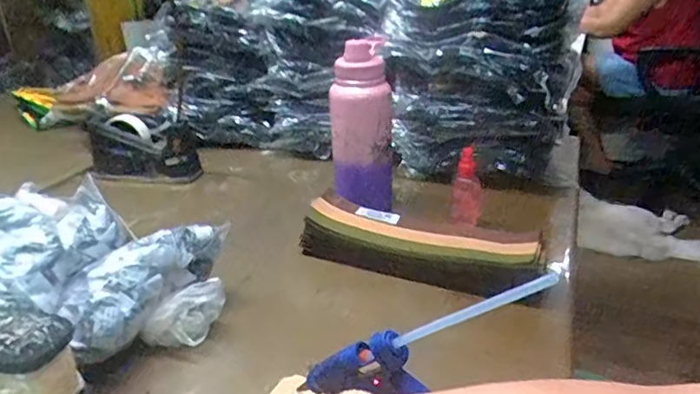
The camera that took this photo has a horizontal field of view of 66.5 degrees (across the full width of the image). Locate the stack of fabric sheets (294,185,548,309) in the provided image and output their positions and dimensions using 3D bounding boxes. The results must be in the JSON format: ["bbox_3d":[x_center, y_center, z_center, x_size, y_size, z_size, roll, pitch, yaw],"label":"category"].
[{"bbox_3d":[0.088,0.063,0.680,0.309,0.064,0.078,10,28,26],"label":"stack of fabric sheets"}]

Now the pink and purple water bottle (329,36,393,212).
[{"bbox_3d":[0.016,-0.110,0.794,0.089,0.222,0.094,-2,25,2],"label":"pink and purple water bottle"}]

